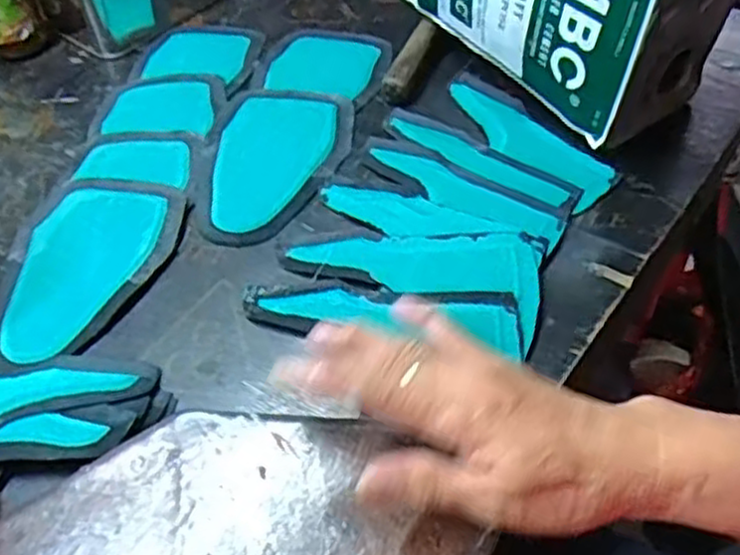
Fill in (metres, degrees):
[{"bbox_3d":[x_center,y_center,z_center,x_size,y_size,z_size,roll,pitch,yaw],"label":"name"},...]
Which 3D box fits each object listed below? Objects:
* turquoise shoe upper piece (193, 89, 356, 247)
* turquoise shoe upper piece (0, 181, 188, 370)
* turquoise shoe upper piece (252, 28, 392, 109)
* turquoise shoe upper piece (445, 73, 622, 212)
[{"bbox_3d":[-0.070,-0.085,0.554,0.103,0.011,0.157,1,47,6],"label":"turquoise shoe upper piece"},{"bbox_3d":[-0.188,-0.006,0.494,0.107,0.007,0.152,5,52,12],"label":"turquoise shoe upper piece"},{"bbox_3d":[-0.040,-0.179,0.632,0.108,0.005,0.094,13,50,17],"label":"turquoise shoe upper piece"},{"bbox_3d":[0.109,-0.105,0.563,0.051,0.007,0.167,-29,52,-18],"label":"turquoise shoe upper piece"}]

